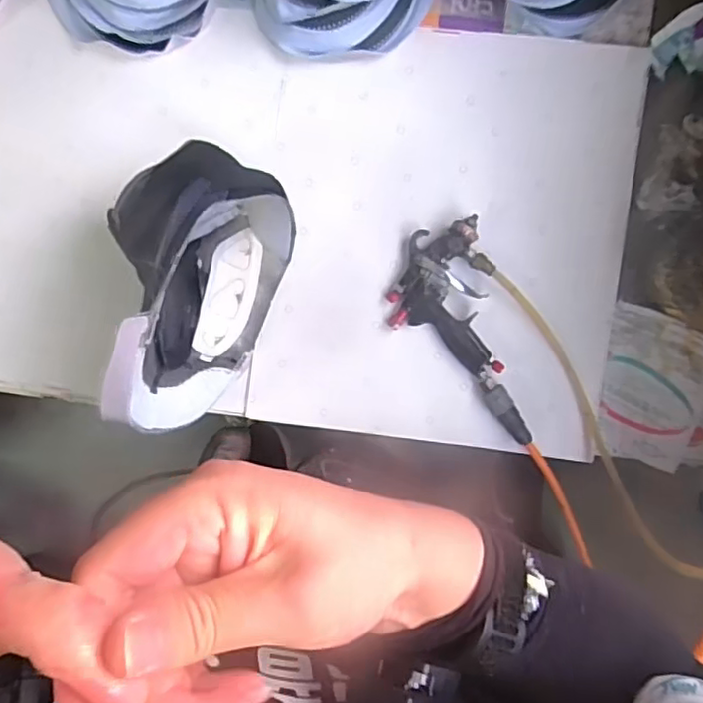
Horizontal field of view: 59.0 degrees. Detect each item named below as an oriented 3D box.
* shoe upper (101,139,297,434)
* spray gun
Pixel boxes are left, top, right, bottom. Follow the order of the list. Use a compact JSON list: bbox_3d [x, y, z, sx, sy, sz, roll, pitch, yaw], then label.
[{"bbox_3d":[-0.170,-0.064,0.628,0.149,0.187,0.273,23,93,1],"label":"shoe upper"},{"bbox_3d":[0.113,-0.014,0.695,0.118,0.031,0.247,-12,92,3],"label":"spray gun"}]

